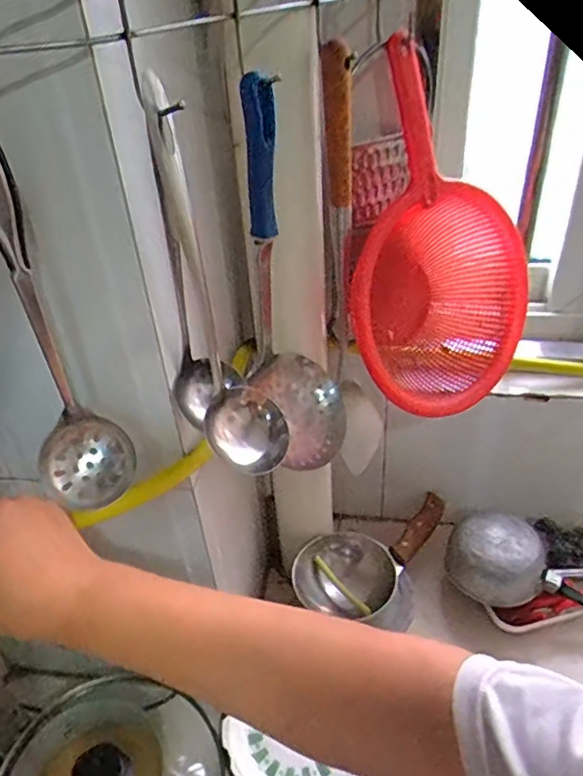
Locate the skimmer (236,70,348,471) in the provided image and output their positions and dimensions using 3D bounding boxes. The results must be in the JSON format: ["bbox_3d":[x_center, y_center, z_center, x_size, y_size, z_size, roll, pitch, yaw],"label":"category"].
[{"bbox_3d":[0.001,-0.075,0.490,0.083,0.313,0.081,-5,38,-2],"label":"skimmer"}]

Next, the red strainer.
[{"bbox_3d":[0.150,-0.122,0.580,0.161,0.322,0.200,10,40,18],"label":"red strainer"}]

